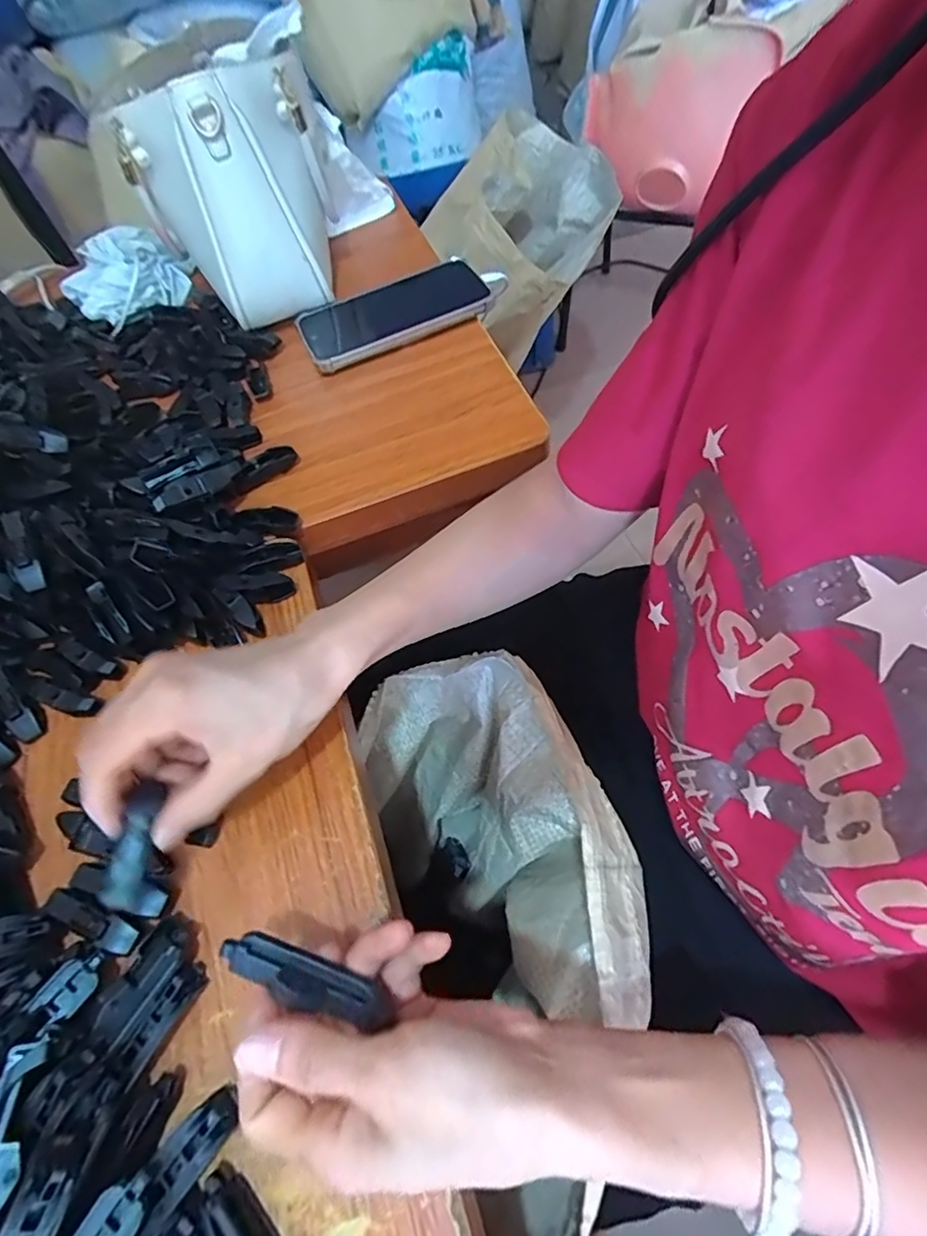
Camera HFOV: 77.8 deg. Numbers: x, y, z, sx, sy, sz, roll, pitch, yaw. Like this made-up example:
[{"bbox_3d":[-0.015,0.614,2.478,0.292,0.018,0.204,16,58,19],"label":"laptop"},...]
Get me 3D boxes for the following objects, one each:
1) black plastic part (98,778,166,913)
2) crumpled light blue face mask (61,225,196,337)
[{"bbox_3d":[-0.150,0.102,0.260,0.014,0.012,0.052,1,64,3],"label":"black plastic part"},{"bbox_3d":[-0.344,-0.355,0.585,0.118,0.031,0.135,-42,62,-18],"label":"crumpled light blue face mask"}]

